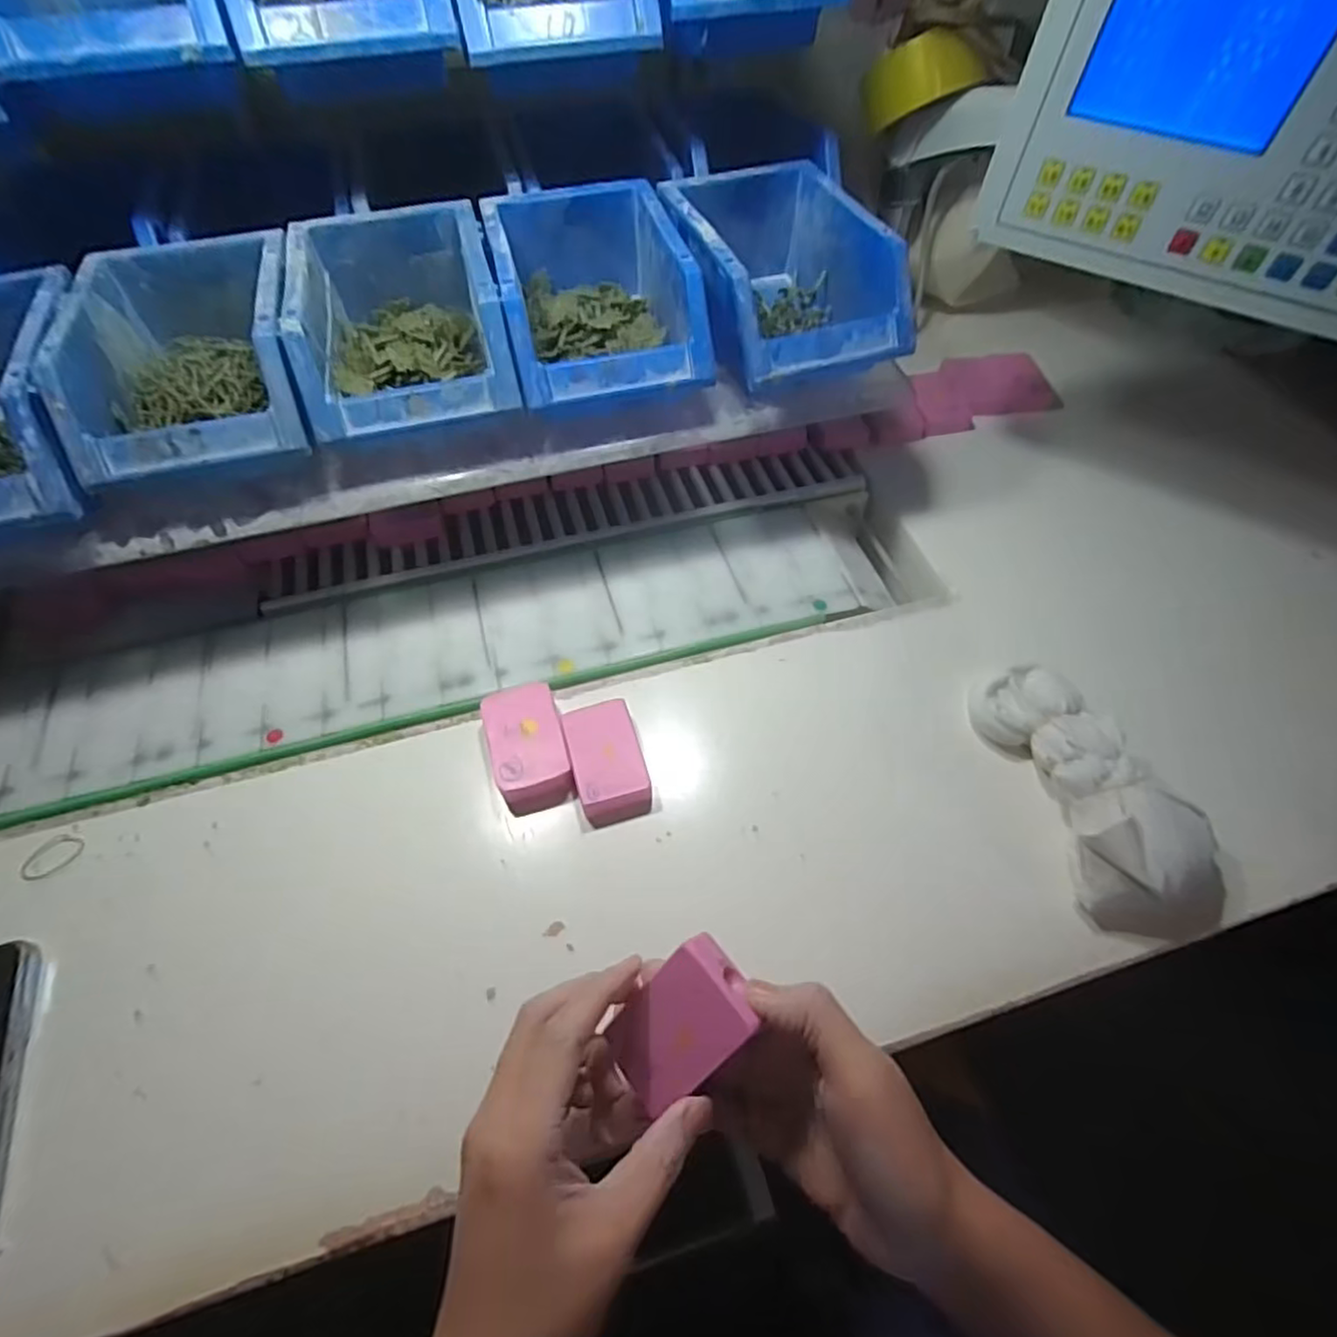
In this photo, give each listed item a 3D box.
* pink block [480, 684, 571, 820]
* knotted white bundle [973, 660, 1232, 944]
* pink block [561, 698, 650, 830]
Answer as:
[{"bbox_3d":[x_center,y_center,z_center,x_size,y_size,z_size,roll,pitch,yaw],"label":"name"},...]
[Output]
[{"bbox_3d":[-0.089,0.048,0.419,0.046,0.018,0.078,-14,56,-10],"label":"pink block"},{"bbox_3d":[0.254,0.071,0.393,0.085,0.052,0.171,-13,56,-9],"label":"knotted white bundle"},{"bbox_3d":[-0.038,0.058,0.414,0.043,0.019,0.074,-13,56,-9],"label":"pink block"}]

